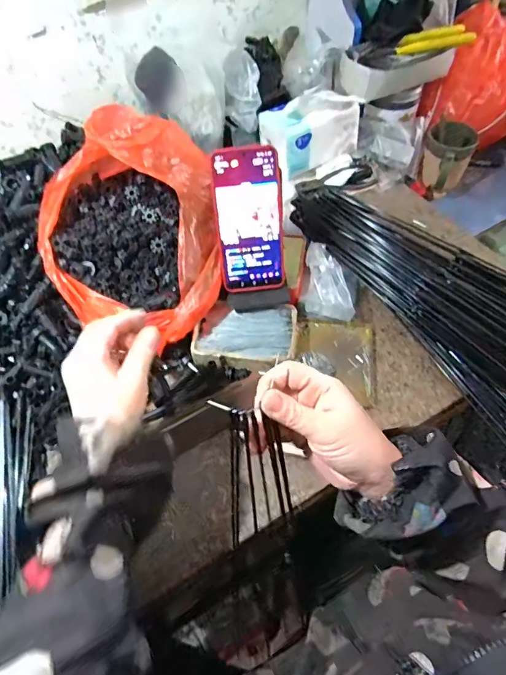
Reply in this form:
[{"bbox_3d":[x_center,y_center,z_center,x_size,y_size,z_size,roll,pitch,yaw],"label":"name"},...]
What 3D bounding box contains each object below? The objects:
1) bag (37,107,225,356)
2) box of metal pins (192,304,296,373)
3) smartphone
[{"bbox_3d":[-0.149,-0.143,0.487,0.202,0.138,0.256,-7,59,-3],"label":"bag"},{"bbox_3d":[-0.009,0.003,0.510,0.132,0.026,0.078,-6,59,-2],"label":"box of metal pins"},{"bbox_3d":[-0.003,-0.134,0.471,0.078,0.164,0.007,-6,26,-2],"label":"smartphone"}]

